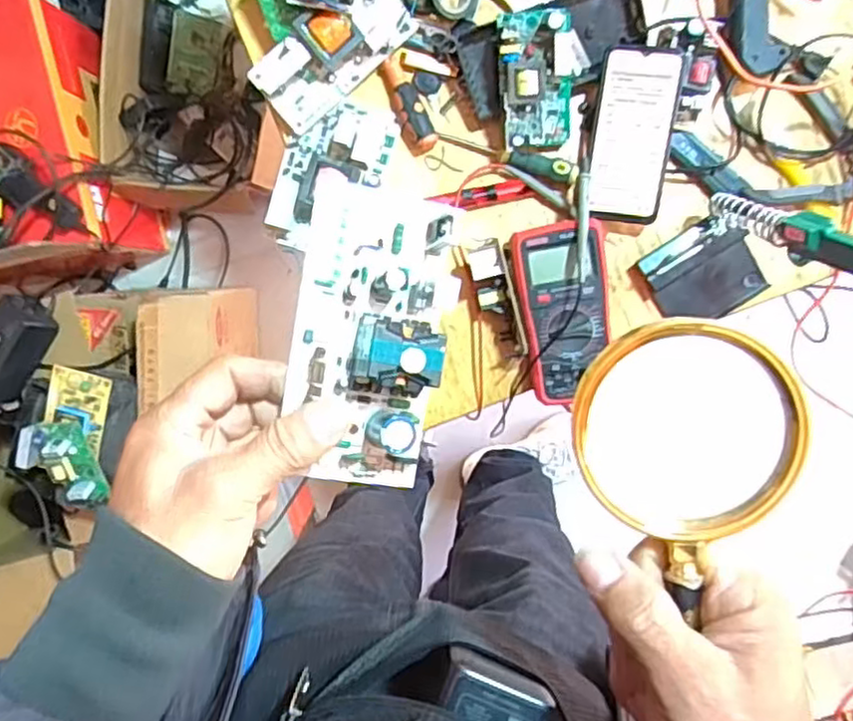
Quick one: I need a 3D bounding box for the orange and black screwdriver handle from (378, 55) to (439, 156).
[{"bbox_3d":[-0.020,-0.262,0.713,0.034,0.021,0.099,-24,95,5],"label":"orange and black screwdriver handle"}]

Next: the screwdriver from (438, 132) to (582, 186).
[{"bbox_3d":[0.085,-0.210,0.719,0.145,0.021,0.021,18,97,8],"label":"screwdriver"}]

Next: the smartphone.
[{"bbox_3d":[0.205,-0.223,0.694,0.076,0.013,0.163,8,104,5],"label":"smartphone"}]

